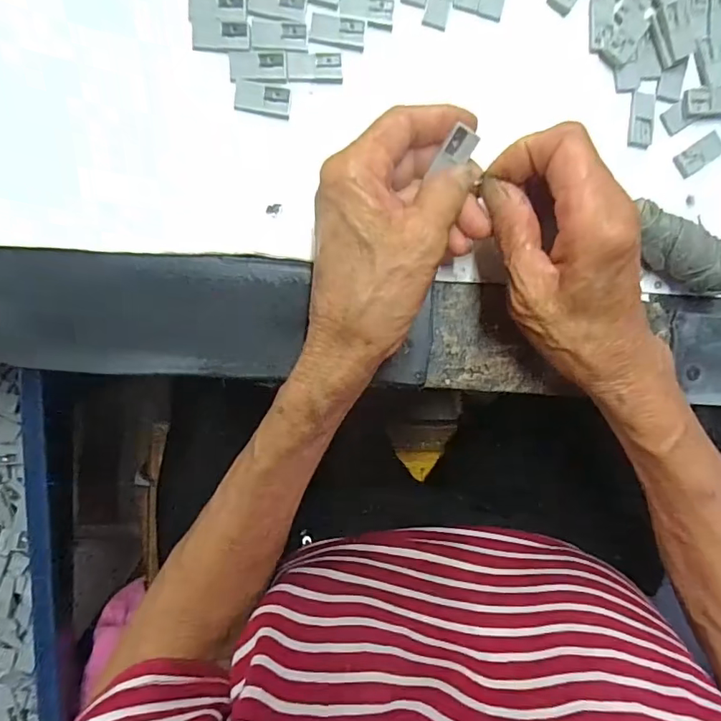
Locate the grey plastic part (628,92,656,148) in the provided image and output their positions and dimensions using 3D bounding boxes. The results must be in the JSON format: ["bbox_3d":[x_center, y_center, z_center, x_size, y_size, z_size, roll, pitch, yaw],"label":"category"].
[{"bbox_3d":[0.153,-0.131,0.272,0.013,0.004,0.030,7,94,-8],"label":"grey plastic part"}]

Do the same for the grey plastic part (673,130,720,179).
[{"bbox_3d":[0.187,-0.114,0.276,0.030,0.004,0.014,-36,98,-3],"label":"grey plastic part"}]

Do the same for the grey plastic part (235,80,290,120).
[{"bbox_3d":[-0.048,-0.129,0.248,0.026,0.004,0.014,7,94,-8],"label":"grey plastic part"}]

